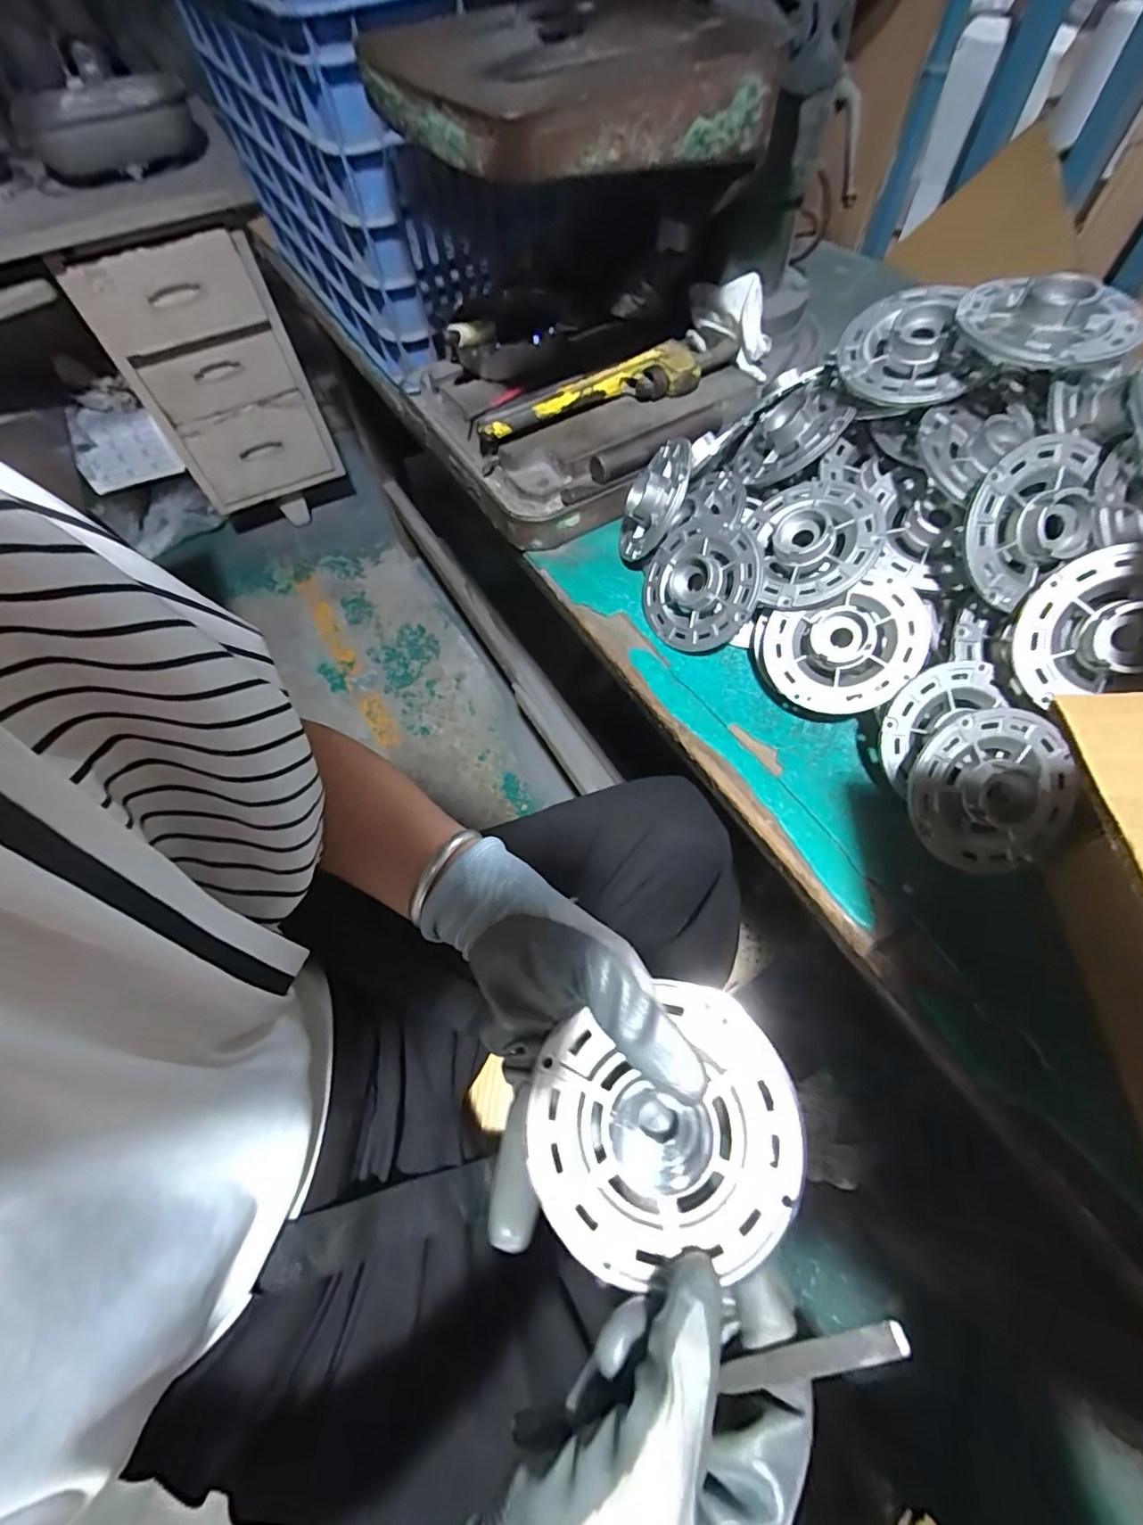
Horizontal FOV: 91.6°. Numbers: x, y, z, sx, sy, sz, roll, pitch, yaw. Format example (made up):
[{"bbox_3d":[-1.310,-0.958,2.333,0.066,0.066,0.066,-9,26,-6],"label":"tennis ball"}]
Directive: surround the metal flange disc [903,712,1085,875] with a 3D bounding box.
[{"bbox_3d":[0.289,0.019,0.375,0.107,0.025,0.107,0,101,0],"label":"metal flange disc"}]

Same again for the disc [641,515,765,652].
[{"bbox_3d":[0.106,-0.153,0.476,0.107,0.026,0.108,0,90,40],"label":"disc"}]

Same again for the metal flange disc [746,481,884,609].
[{"bbox_3d":[0.190,-0.174,0.438,0.093,0.025,0.106,2,76,30],"label":"metal flange disc"}]

